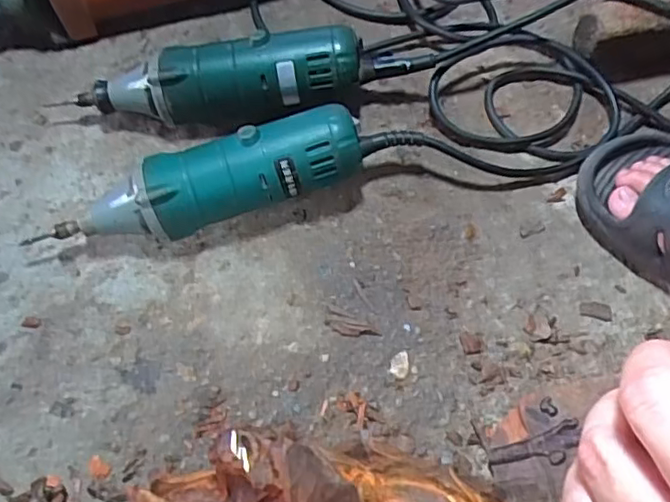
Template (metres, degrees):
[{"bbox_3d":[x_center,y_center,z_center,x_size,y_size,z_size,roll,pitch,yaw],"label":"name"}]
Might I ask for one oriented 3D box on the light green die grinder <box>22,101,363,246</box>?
[{"bbox_3d":[-0.088,-0.044,0.421,0.211,0.063,0.060,-14,66,-7],"label":"light green die grinder"}]

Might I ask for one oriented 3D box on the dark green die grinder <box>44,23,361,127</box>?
[{"bbox_3d":[-0.086,-0.122,0.456,0.203,0.060,0.042,-6,65,-3],"label":"dark green die grinder"}]

